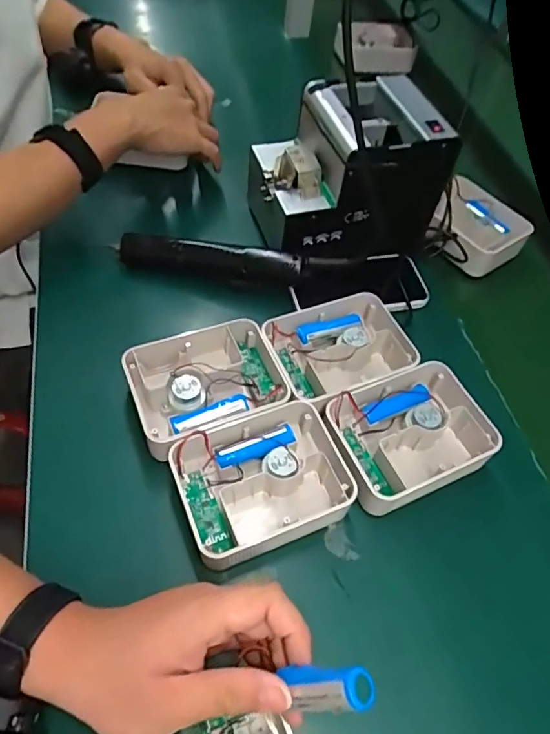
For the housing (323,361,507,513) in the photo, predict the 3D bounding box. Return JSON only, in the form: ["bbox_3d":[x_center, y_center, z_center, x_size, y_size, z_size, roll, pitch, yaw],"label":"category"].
[{"bbox_3d":[0.115,0.060,0.451,0.130,0.046,0.098,-18,58,-18],"label":"housing"}]

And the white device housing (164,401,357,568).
[{"bbox_3d":[-0.007,0.091,0.417,0.135,0.047,0.101,-17,58,-17],"label":"white device housing"}]

